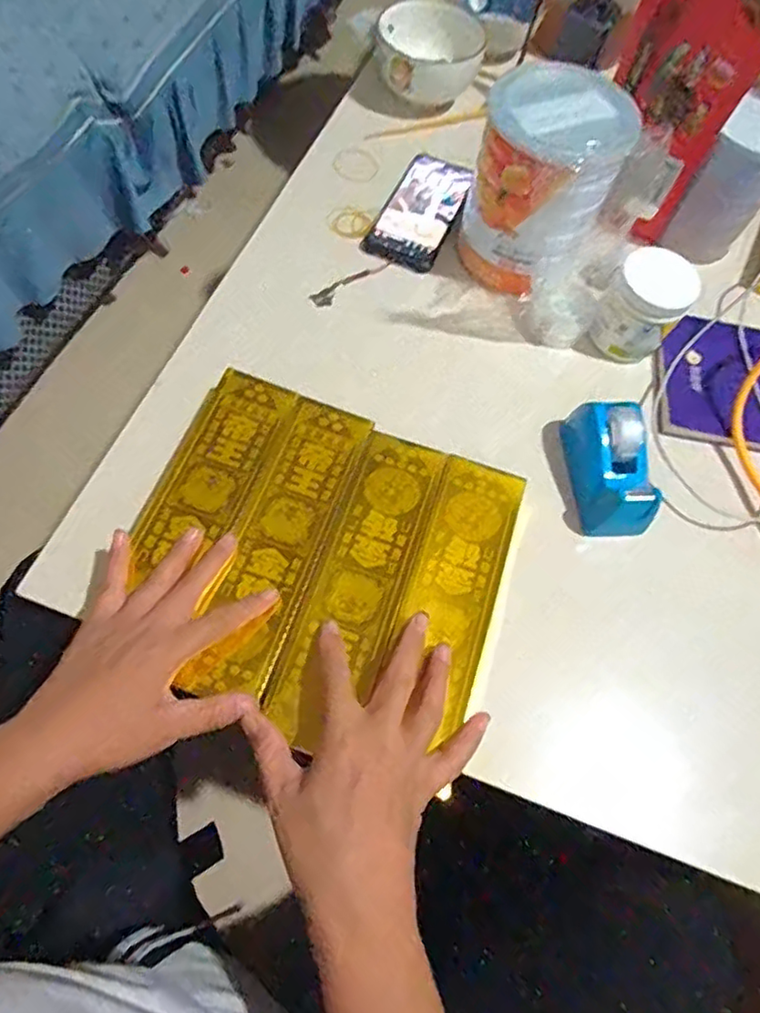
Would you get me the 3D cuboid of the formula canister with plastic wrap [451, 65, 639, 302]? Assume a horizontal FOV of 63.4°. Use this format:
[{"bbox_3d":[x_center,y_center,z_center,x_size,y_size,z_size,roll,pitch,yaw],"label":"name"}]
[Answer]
[{"bbox_3d":[0.155,-0.299,0.584,0.132,0.153,0.125,23,65,6],"label":"formula canister with plastic wrap"}]

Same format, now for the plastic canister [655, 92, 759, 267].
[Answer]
[{"bbox_3d":[0.364,-0.326,0.638,0.075,0.141,0.076,37,67,12],"label":"plastic canister"}]

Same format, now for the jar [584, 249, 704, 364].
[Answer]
[{"bbox_3d":[0.245,-0.184,0.576,0.069,0.079,0.062,34,67,11],"label":"jar"}]

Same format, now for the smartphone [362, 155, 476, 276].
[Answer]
[{"bbox_3d":[0.046,-0.322,0.667,0.080,0.008,0.163,23,65,6],"label":"smartphone"}]

